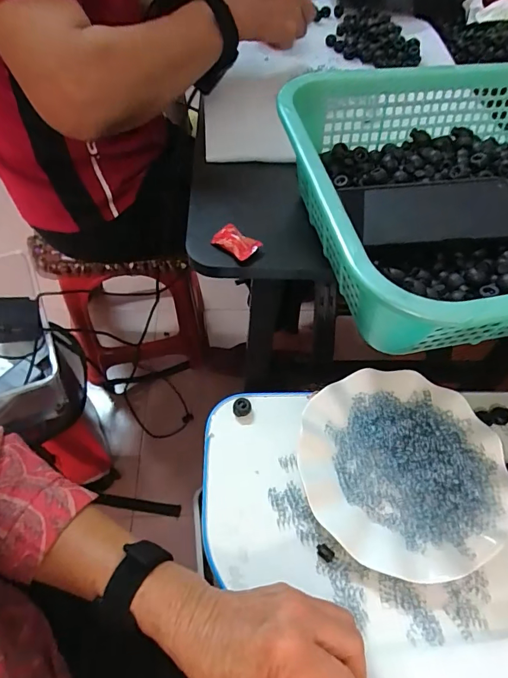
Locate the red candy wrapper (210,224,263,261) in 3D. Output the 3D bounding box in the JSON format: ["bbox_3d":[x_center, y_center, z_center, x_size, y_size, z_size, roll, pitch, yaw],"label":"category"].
[{"bbox_3d":[-0.017,-0.092,0.406,0.044,0.010,0.028,36,61,20],"label":"red candy wrapper"}]

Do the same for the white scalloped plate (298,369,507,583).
[{"bbox_3d":[0.135,0.113,0.385,0.174,0.028,0.177,1,56,-2],"label":"white scalloped plate"}]

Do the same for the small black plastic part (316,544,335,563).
[{"bbox_3d":[0.059,0.176,0.353,0.015,0.004,0.010,33,60,19],"label":"small black plastic part"}]

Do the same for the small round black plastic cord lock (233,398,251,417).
[{"bbox_3d":[-0.012,0.067,0.418,0.018,0.008,0.015,-6,56,-7],"label":"small round black plastic cord lock"}]

